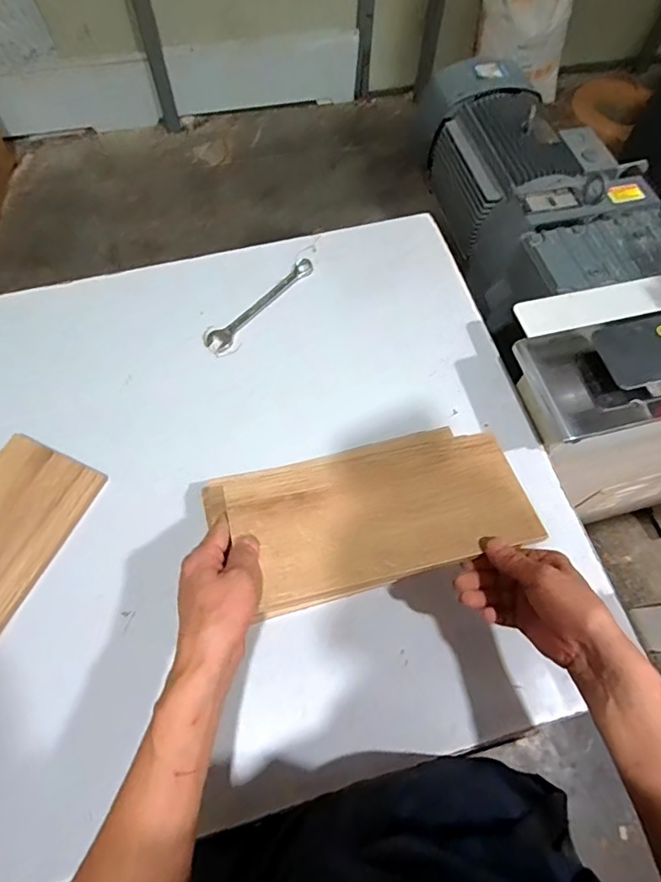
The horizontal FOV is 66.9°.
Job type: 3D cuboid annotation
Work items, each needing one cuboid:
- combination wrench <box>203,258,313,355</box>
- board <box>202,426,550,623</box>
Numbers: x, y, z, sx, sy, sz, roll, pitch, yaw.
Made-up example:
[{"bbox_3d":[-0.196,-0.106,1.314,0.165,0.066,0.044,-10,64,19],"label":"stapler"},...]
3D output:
[{"bbox_3d":[-0.098,-0.194,0.706,0.033,0.016,0.191,41,71,15],"label":"combination wrench"},{"bbox_3d":[0.043,0.069,0.507,0.308,0.013,0.152,-13,56,-10],"label":"board"}]

